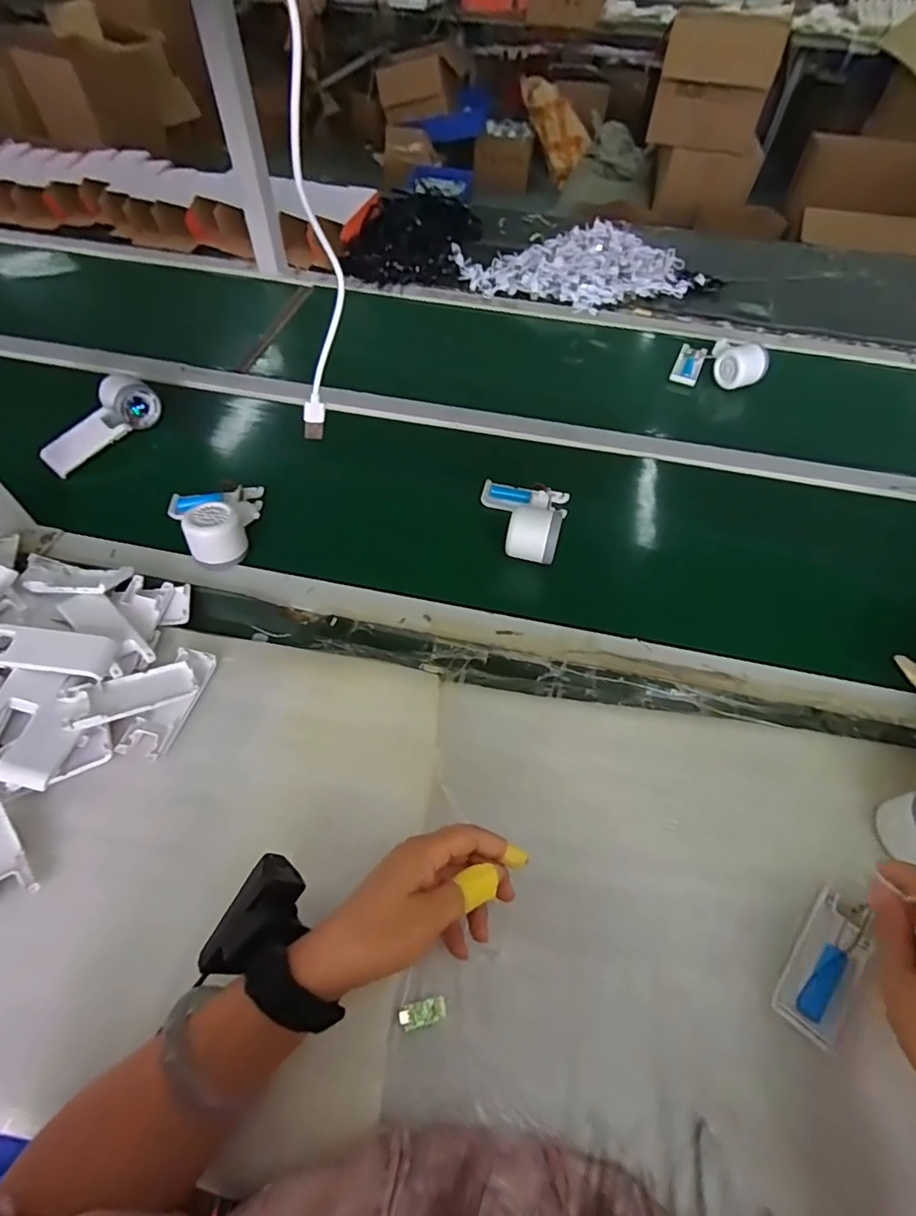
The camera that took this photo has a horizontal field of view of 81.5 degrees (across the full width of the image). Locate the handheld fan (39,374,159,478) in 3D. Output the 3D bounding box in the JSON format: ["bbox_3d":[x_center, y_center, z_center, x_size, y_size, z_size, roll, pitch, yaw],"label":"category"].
[{"bbox_3d":[-0.456,-0.234,0.680,0.040,0.054,0.160,19,56,11],"label":"handheld fan"}]

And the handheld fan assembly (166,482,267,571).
[{"bbox_3d":[-0.275,-0.108,0.590,0.096,0.051,0.118,-9,56,-8],"label":"handheld fan assembly"}]

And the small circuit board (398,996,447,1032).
[{"bbox_3d":[-0.024,0.278,0.364,0.033,0.004,0.014,0,53,-23],"label":"small circuit board"}]

